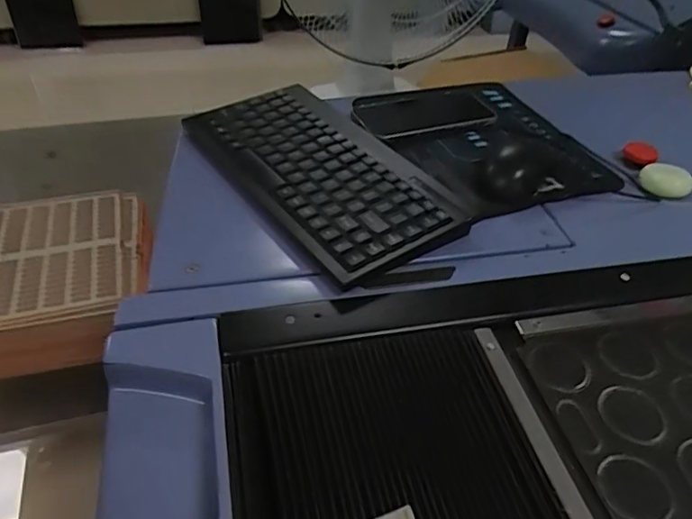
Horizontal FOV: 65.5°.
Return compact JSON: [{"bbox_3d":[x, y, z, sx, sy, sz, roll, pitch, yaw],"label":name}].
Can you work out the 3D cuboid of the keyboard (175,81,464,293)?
[{"bbox_3d":[-0.031,-0.085,0.516,0.135,0.029,0.286,-25,50,-28],"label":"keyboard"}]

